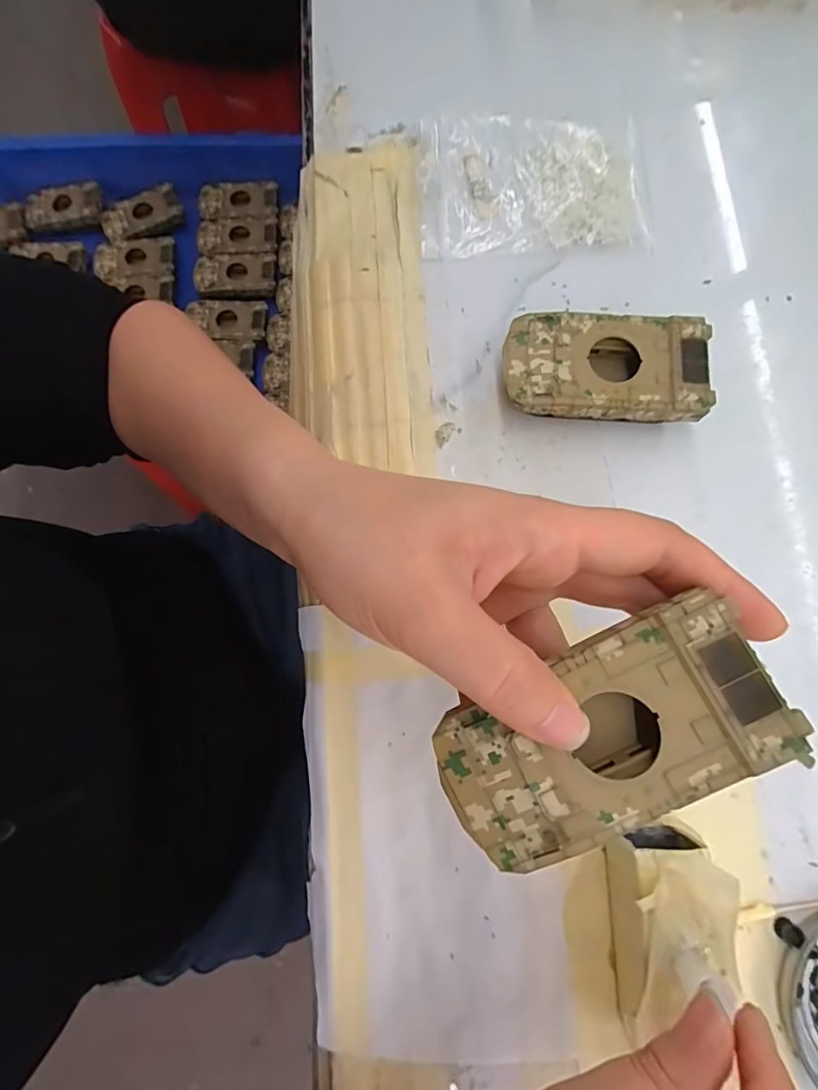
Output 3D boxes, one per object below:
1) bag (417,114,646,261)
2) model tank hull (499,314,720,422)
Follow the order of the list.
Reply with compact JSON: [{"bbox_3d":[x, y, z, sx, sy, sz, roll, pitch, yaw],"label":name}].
[{"bbox_3d":[0.066,-0.207,0.274,0.120,0.015,0.084,-4,79,0],"label":"bag"},{"bbox_3d":[0.096,-0.087,0.246,0.095,0.026,0.052,5,79,1],"label":"model tank hull"}]

